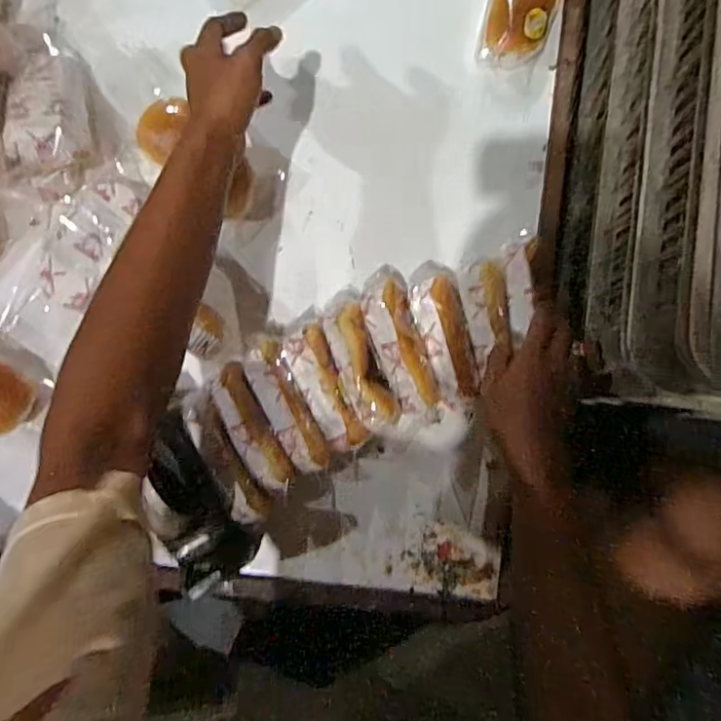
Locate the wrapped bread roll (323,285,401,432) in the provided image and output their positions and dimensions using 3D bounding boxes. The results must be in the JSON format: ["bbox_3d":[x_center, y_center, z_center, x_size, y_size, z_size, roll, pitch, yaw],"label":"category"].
[{"bbox_3d":[-0.003,-0.003,0.579,0.047,0.058,0.152,-19,88,-2],"label":"wrapped bread roll"}]

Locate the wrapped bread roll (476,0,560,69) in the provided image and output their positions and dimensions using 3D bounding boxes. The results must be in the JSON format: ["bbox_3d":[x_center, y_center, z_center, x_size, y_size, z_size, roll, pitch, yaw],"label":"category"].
[{"bbox_3d":[0.179,-0.392,0.603,0.077,0.052,0.146,18,87,-1],"label":"wrapped bread roll"}]

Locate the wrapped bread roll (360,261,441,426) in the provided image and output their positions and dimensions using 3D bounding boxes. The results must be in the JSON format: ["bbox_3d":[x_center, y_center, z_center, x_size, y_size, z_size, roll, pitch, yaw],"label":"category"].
[{"bbox_3d":[0.042,-0.016,0.582,0.055,0.061,0.169,-18,88,-2],"label":"wrapped bread roll"}]

